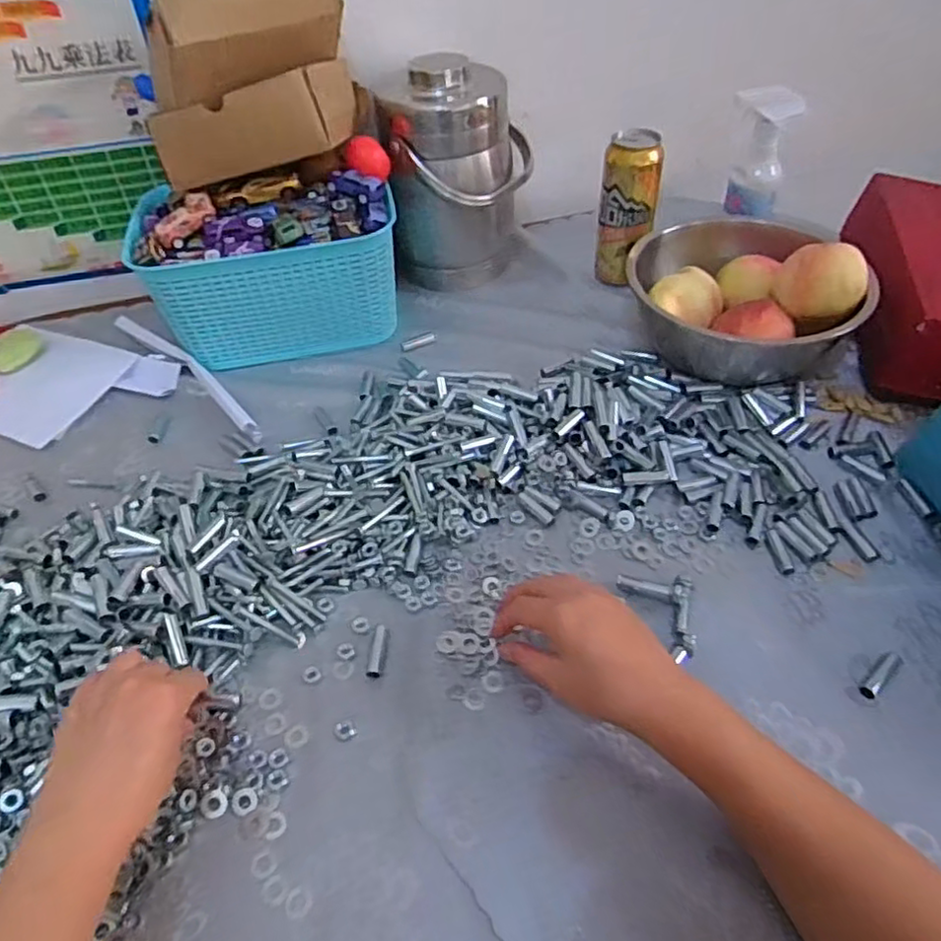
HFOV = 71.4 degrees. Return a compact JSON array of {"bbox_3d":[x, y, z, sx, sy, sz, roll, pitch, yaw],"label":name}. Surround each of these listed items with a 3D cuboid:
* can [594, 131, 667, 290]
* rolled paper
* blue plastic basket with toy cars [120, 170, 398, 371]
[{"bbox_3d":[0.185,-0.297,0.770,0.065,0.171,0.062,9,49,12],"label":"can"},{"bbox_3d":[-0.313,-0.110,0.728,0.291,0.018,0.029,34,59,30],"label":"rolled paper"},{"bbox_3d":[-0.218,-0.228,0.730,0.261,0.156,0.140,-14,49,-8],"label":"blue plastic basket with toy cars"}]

